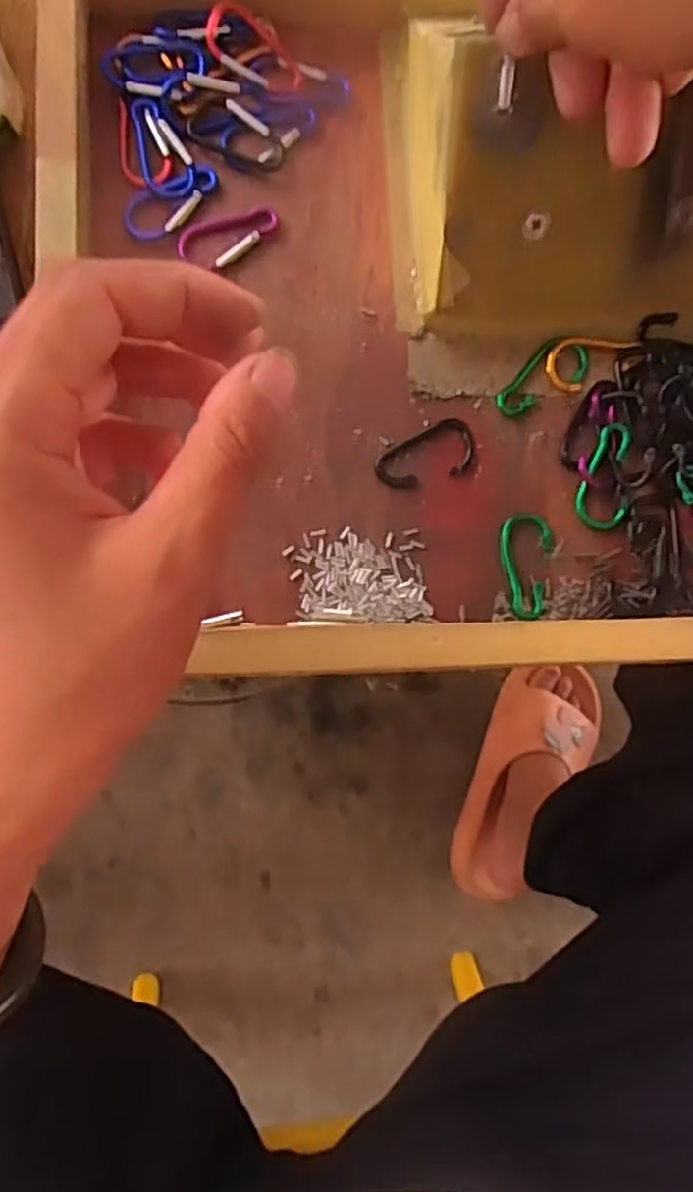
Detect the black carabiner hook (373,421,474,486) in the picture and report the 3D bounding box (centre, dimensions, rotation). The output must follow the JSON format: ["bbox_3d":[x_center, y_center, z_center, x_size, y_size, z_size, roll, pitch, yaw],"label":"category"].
[{"bbox_3d":[0.034,-0.058,0.319,0.044,0.004,0.024,-27,85,-7],"label":"black carabiner hook"}]

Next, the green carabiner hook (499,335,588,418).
[{"bbox_3d":[0.084,-0.095,0.326,0.045,0.005,0.021,-29,93,-4],"label":"green carabiner hook"}]

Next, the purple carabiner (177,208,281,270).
[{"bbox_3d":[-0.049,-0.152,0.322,0.045,0.005,0.022,-27,85,-7],"label":"purple carabiner"}]

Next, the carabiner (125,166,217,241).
[{"bbox_3d":[-0.073,-0.165,0.320,0.043,0.004,0.022,-27,85,-7],"label":"carabiner"}]

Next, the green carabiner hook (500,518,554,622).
[{"bbox_3d":[0.077,-0.012,0.318,0.022,0.004,0.042,-3,82,-5],"label":"green carabiner hook"}]

